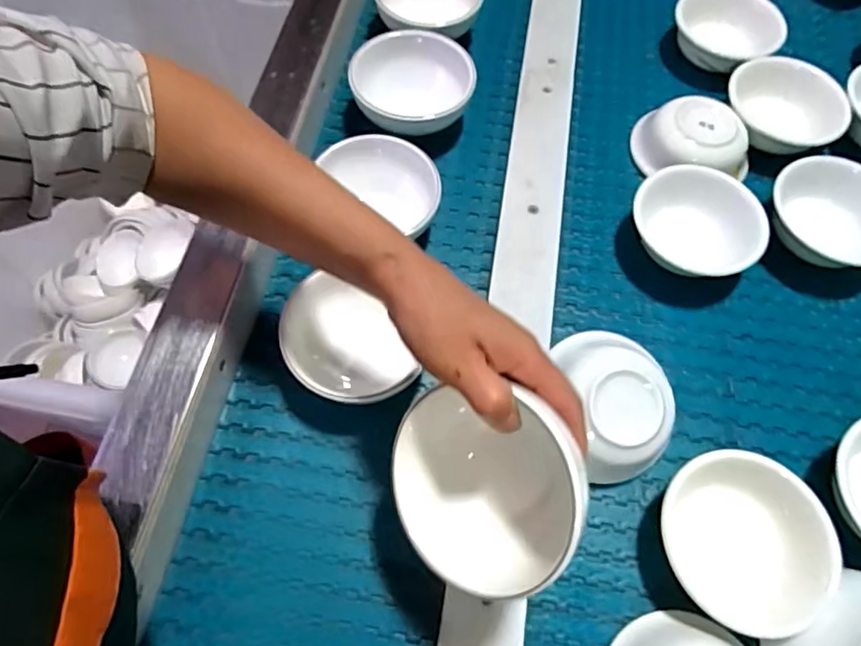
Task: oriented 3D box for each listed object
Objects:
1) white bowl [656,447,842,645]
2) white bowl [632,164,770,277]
[{"bbox_3d":[0.212,0.150,0.385,0.100,0.048,0.110,2,66,-5],"label":"white bowl"},{"bbox_3d":[0.235,-0.085,0.494,0.092,0.041,0.109,-42,68,3],"label":"white bowl"}]

